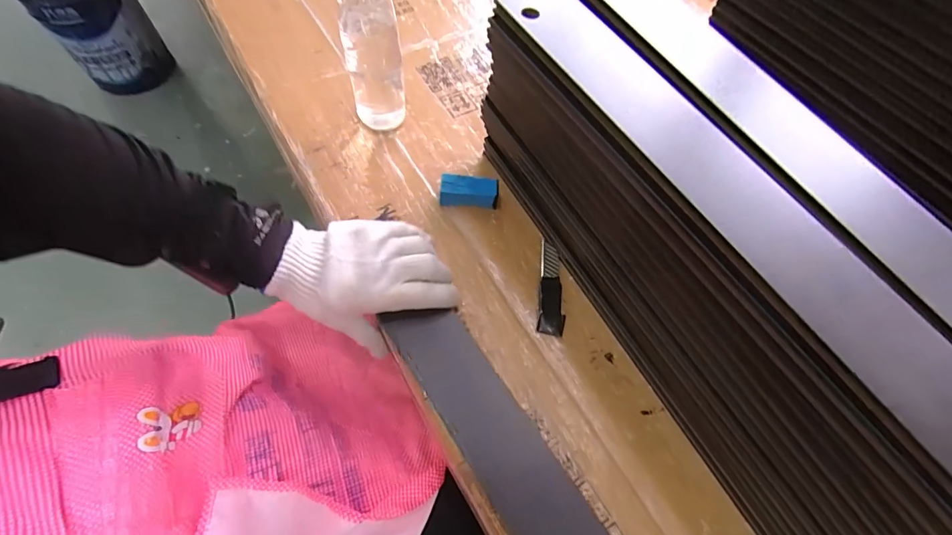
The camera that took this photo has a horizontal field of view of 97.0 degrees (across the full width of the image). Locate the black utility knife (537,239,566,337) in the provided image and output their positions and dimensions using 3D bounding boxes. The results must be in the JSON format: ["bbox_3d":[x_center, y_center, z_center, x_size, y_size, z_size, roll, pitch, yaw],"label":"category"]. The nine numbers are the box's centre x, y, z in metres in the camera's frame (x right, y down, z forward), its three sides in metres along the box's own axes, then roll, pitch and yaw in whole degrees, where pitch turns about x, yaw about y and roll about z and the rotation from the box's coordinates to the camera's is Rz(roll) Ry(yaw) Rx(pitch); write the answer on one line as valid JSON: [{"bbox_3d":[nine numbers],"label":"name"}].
[{"bbox_3d":[0.078,0.019,0.430,0.024,0.008,0.102,8,63,-1],"label":"black utility knife"}]

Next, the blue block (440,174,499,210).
[{"bbox_3d":[-0.007,-0.083,0.463,0.062,0.027,0.027,1,64,-4],"label":"blue block"}]

